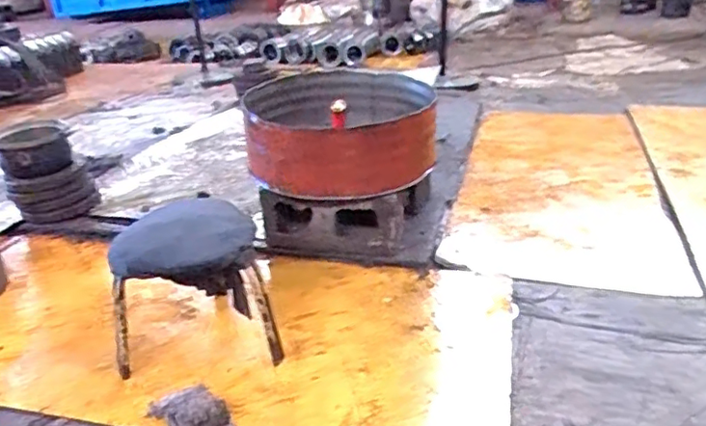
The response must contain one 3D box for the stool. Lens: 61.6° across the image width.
[{"bbox_3d":[-0.354,0.154,1.342,0.342,0.306,0.297,-7,25,-6],"label":"stool"}]

